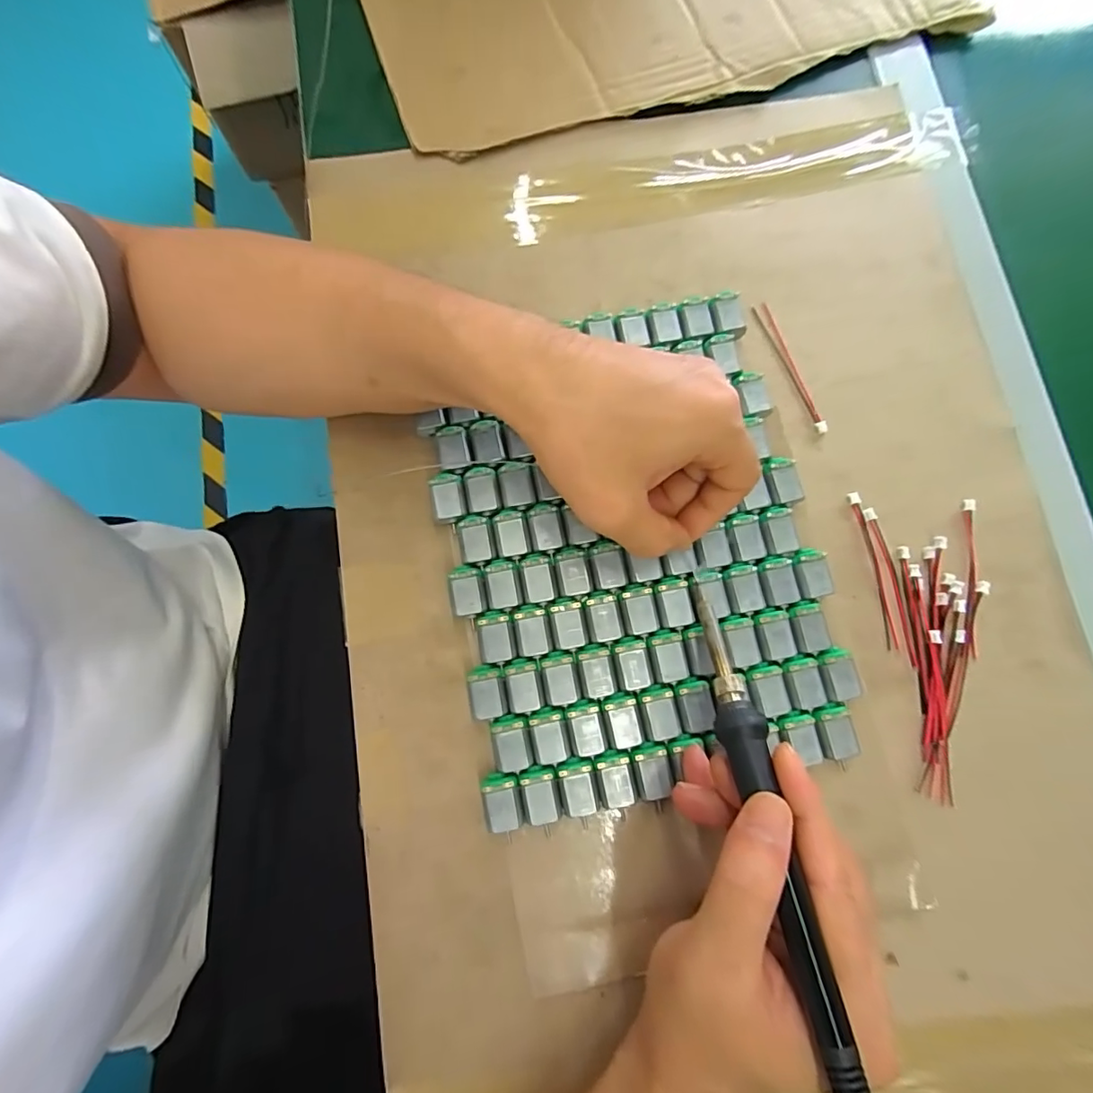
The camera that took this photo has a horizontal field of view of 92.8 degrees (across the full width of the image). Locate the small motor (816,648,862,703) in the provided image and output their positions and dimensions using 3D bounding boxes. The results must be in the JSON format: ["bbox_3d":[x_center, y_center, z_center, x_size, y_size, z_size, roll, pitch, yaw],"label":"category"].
[{"bbox_3d":[0.153,0.068,0.278,0.020,0.014,0.026,-10,80,-2],"label":"small motor"}]

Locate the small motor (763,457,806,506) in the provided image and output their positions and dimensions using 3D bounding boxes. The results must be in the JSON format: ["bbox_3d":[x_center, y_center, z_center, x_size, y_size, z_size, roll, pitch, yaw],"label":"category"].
[{"bbox_3d":[0.132,-0.036,0.298,0.019,0.016,0.026,-11,80,-2],"label":"small motor"}]

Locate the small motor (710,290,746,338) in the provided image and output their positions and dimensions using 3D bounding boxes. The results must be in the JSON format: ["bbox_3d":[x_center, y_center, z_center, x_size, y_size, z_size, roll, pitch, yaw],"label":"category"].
[{"bbox_3d":[0.108,-0.138,0.317,0.019,0.016,0.025,-13,80,-2],"label":"small motor"}]

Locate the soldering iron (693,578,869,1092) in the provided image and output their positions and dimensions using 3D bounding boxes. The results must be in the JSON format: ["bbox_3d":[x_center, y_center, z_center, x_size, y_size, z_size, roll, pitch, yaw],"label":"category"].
[{"bbox_3d":[0.087,0.103,0.211,0.018,0.014,0.207,-5,54,-1],"label":"soldering iron"}]

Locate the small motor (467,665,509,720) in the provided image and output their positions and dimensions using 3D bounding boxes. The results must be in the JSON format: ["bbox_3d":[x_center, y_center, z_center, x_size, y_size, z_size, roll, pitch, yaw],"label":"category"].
[{"bbox_3d":[-0.031,0.077,0.276,0.018,0.016,0.027,-7,80,-1],"label":"small motor"}]

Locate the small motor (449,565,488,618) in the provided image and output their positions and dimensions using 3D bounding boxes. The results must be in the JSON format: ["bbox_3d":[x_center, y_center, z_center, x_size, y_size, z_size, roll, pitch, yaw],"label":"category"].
[{"bbox_3d":[-0.043,0.025,0.288,0.018,0.018,0.027,-8,80,-1],"label":"small motor"}]

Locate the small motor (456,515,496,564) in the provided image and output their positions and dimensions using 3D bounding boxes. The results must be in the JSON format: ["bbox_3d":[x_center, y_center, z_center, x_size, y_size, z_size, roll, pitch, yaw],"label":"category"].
[{"bbox_3d":[-0.039,-0.002,0.294,0.019,0.019,0.026,-10,80,-2],"label":"small motor"}]

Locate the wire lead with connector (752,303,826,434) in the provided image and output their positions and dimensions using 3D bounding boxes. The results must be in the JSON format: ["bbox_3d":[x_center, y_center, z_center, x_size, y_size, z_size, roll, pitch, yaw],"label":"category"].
[{"bbox_3d":[0.151,-0.110,0.318,0.011,0.004,0.090,-21,80,-4],"label":"wire lead with connector"}]

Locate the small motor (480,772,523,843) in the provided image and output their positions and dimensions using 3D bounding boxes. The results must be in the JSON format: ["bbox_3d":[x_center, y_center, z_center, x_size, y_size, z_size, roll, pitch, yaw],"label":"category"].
[{"bbox_3d":[-0.022,0.130,0.265,0.019,0.014,0.030,-7,80,-1],"label":"small motor"}]

